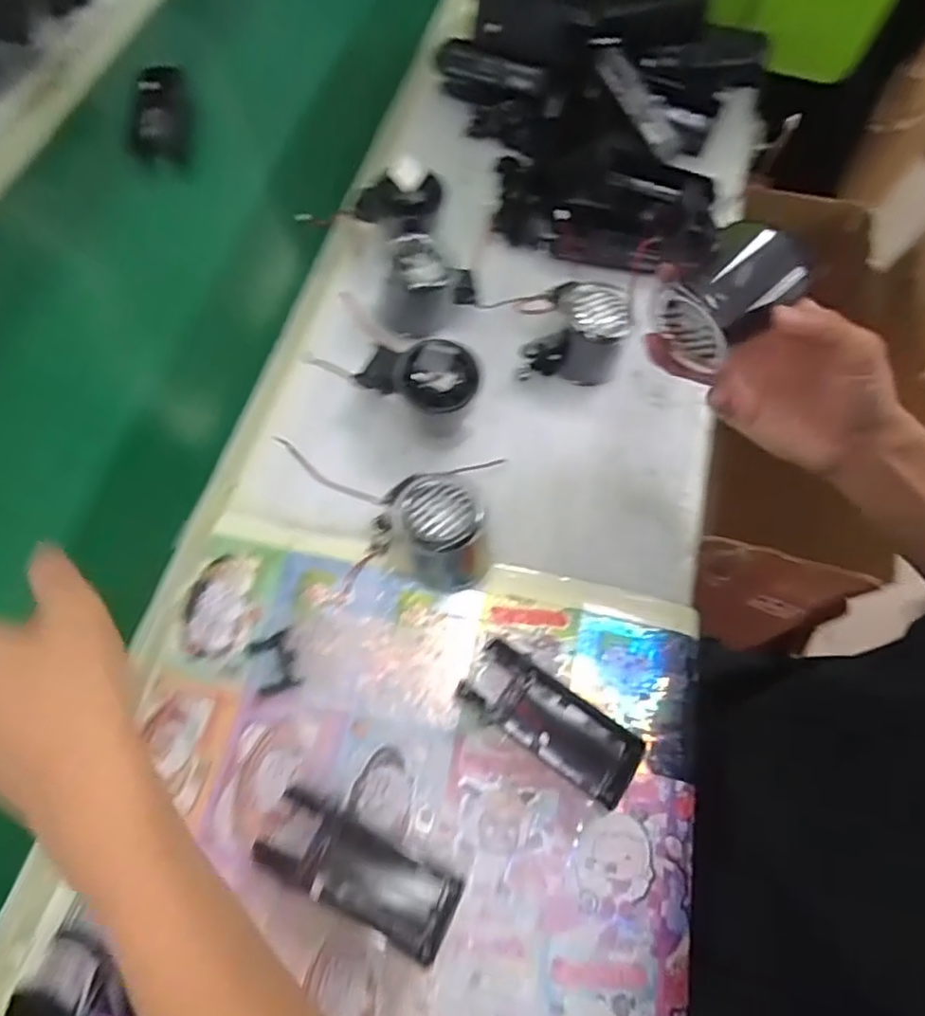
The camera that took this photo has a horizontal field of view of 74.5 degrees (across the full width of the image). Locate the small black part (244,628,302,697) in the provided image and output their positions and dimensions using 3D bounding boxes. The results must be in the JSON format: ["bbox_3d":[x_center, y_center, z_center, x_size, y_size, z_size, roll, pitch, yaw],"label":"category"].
[{"bbox_3d":[-0.115,0.095,0.374,0.028,0.005,0.035,-22,68,-10],"label":"small black part"}]

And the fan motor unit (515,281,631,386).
[{"bbox_3d":[0.086,-0.127,0.452,0.067,0.051,0.073,26,69,10],"label":"fan motor unit"}]

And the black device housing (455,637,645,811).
[{"bbox_3d":[0.052,0.125,0.363,0.106,0.026,0.046,32,70,12],"label":"black device housing"}]

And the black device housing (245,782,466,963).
[{"bbox_3d":[-0.056,0.195,0.328,0.106,0.026,0.039,25,68,10],"label":"black device housing"}]

